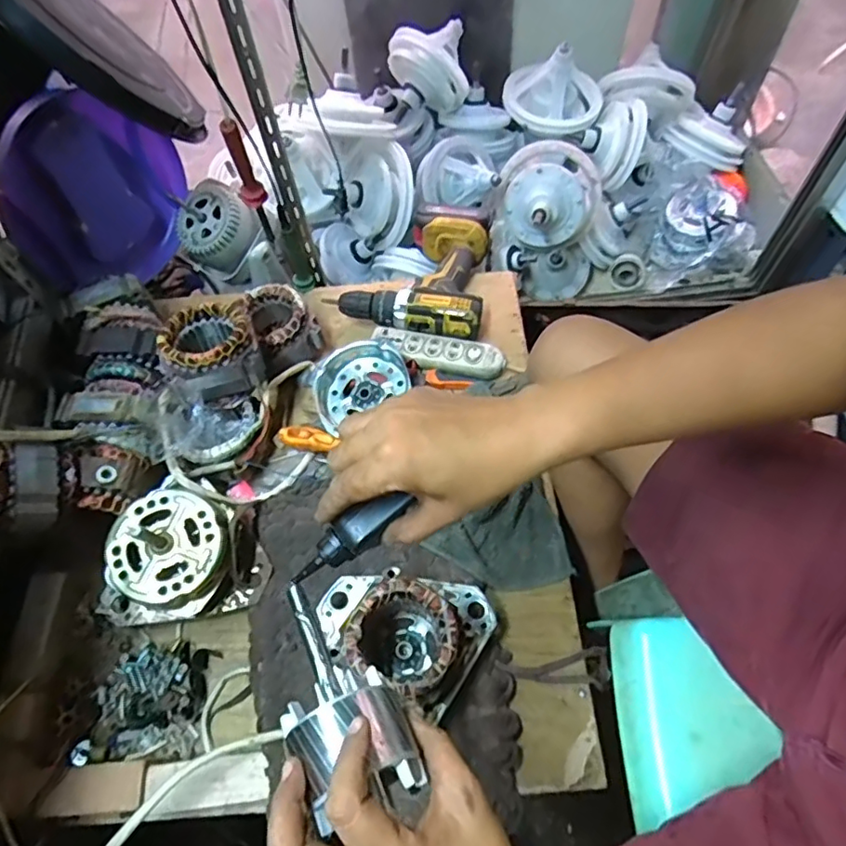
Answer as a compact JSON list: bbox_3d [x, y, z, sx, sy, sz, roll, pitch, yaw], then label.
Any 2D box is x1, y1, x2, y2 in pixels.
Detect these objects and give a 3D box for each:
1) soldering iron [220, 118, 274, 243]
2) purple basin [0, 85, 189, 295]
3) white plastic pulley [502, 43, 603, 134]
[{"bbox_3d":[-0.207,-0.285,0.690,0.027,0.173,0.023,-25,62,-10],"label":"soldering iron"},{"bbox_3d":[-0.449,-0.318,0.817,0.091,0.250,0.259,11,62,10],"label":"purple basin"},{"bbox_3d":[0.229,-0.603,0.992,0.171,0.109,0.162,6,61,7],"label":"white plastic pulley"}]

